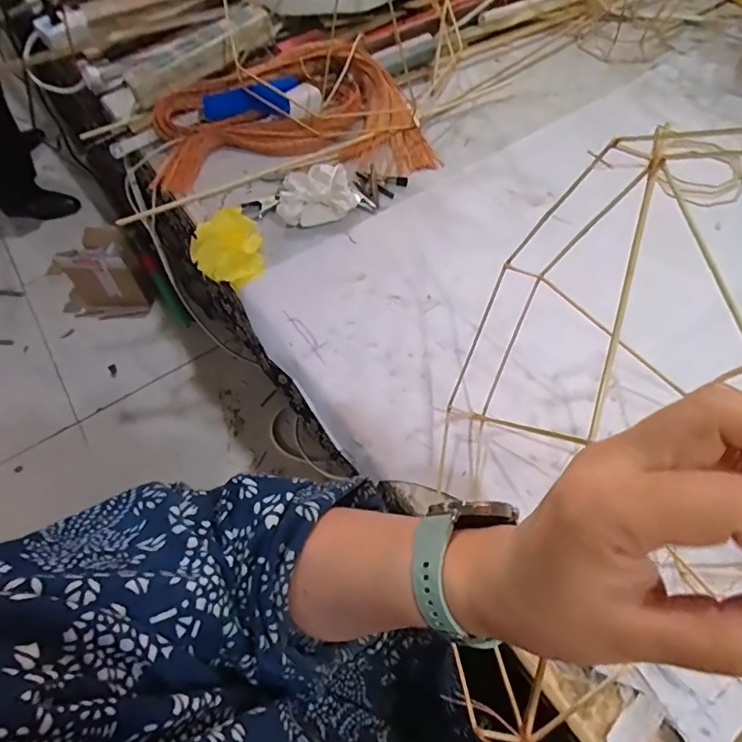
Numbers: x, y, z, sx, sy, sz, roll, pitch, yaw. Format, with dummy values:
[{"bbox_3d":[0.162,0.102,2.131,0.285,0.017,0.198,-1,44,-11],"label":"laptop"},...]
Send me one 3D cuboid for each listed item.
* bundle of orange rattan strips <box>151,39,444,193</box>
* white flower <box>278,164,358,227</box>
[{"bbox_3d":[-0.117,-0.362,0.716,0.376,0.056,0.240,-8,57,-2],"label":"bundle of orange rattan strips"},{"bbox_3d":[-0.067,-0.217,0.628,0.096,0.043,0.068,-8,57,-2],"label":"white flower"}]

